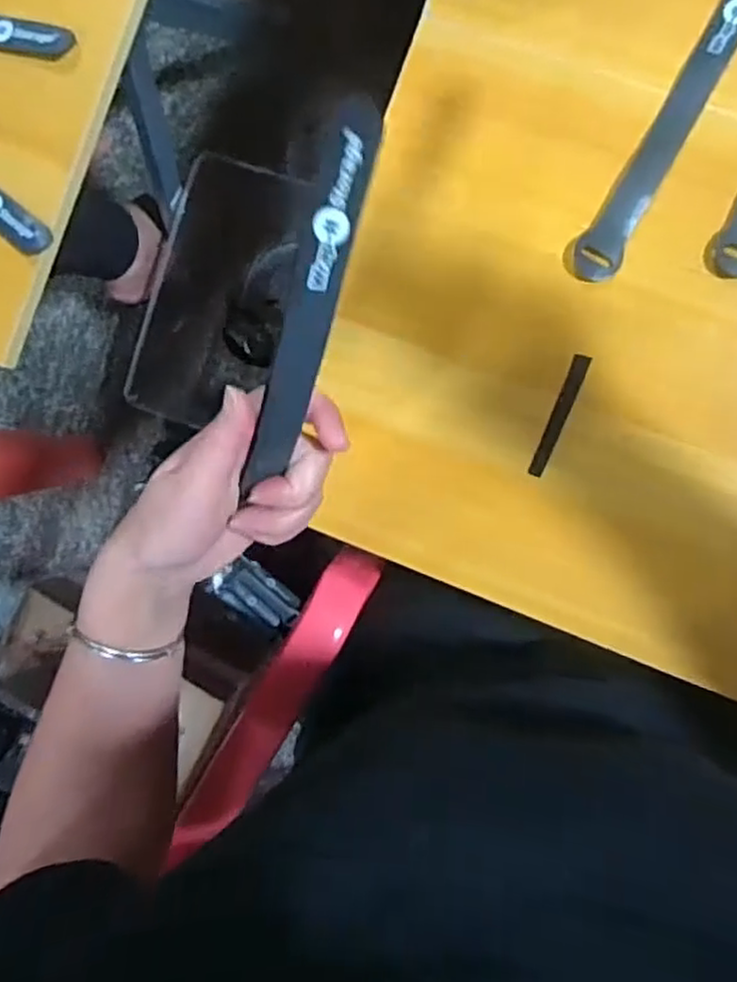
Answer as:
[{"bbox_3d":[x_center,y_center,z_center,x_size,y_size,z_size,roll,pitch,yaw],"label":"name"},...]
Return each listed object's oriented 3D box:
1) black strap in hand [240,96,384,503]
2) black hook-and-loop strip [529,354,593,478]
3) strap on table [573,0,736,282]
[{"bbox_3d":[-0.026,-0.069,0.290,0.020,0.005,0.165,5,126,-21],"label":"black strap in hand"},{"bbox_3d":[0.108,-0.042,0.399,0.010,0.004,0.070,20,99,7],"label":"black hook-and-loop strip"},{"bbox_3d":[0.164,-0.198,0.382,0.023,0.004,0.180,30,94,9],"label":"strap on table"}]

